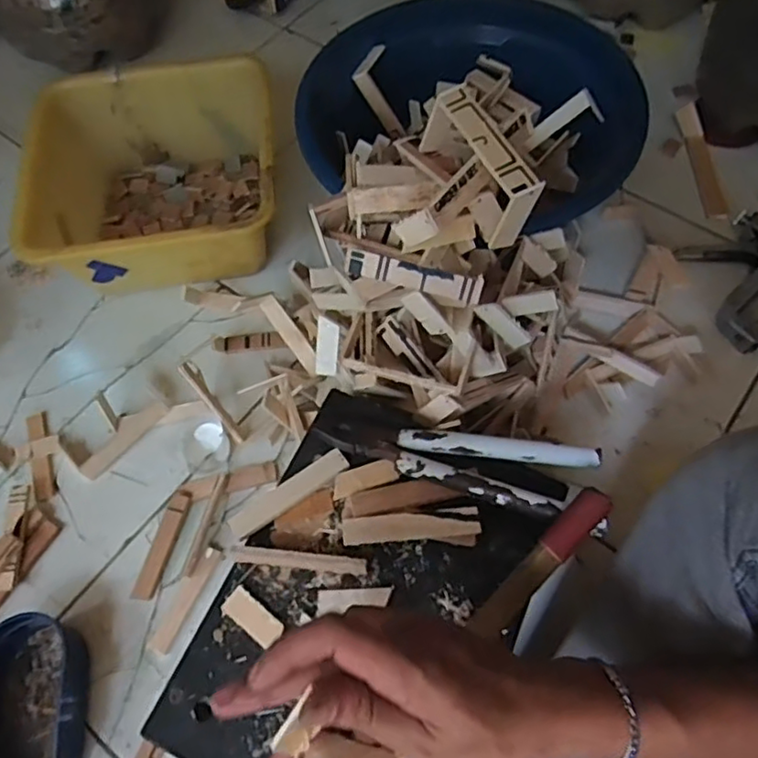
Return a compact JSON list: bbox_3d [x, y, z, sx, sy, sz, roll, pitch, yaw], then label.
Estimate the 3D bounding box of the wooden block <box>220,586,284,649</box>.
[{"bbox_3d":[-0.089,0.167,0.439,0.045,0.004,0.021,36,70,18],"label":"wooden block"}]

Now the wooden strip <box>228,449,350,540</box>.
[{"bbox_3d":[-0.068,0.086,0.473,0.097,0.008,0.019,-32,66,-13],"label":"wooden strip"}]

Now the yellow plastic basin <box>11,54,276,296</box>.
[{"bbox_3d":[-0.247,-0.226,0.733,0.265,0.128,0.249,-8,63,-1],"label":"yellow plastic basin"}]

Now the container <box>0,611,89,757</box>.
[{"bbox_3d":[-0.294,0.281,0.524,0.092,0.040,0.156,-11,63,-3],"label":"container"}]

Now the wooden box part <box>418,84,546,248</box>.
[{"bbox_3d":[0.066,-0.144,0.416,0.028,0.047,0.111,-24,64,-10],"label":"wooden box part"}]

